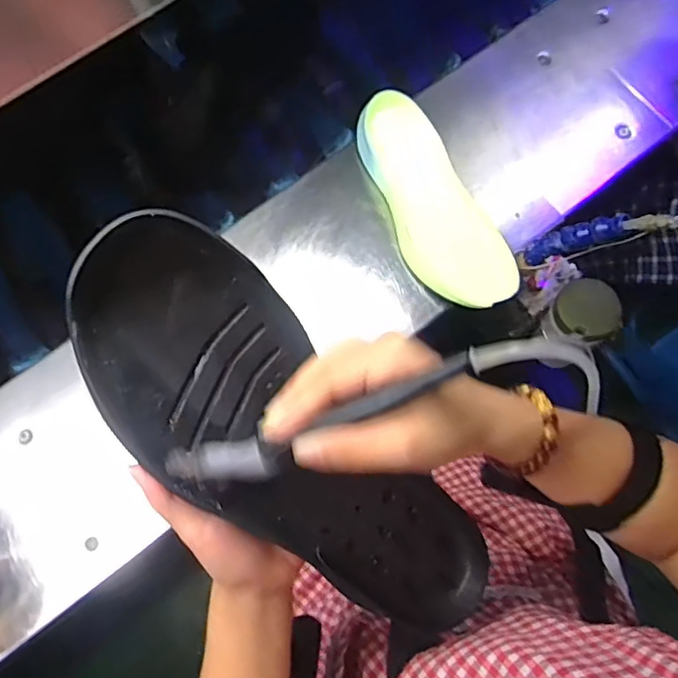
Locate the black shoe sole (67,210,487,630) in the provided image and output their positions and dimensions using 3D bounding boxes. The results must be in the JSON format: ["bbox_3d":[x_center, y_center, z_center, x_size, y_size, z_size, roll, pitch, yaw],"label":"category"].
[{"bbox_3d":[-0.026,0.069,0.342,0.113,0.043,0.311,-44,108,-10],"label":"black shoe sole"}]

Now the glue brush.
[{"bbox_3d":[0.000,0.040,0.299,0.203,0.021,0.023,-21,74,17],"label":"glue brush"}]

